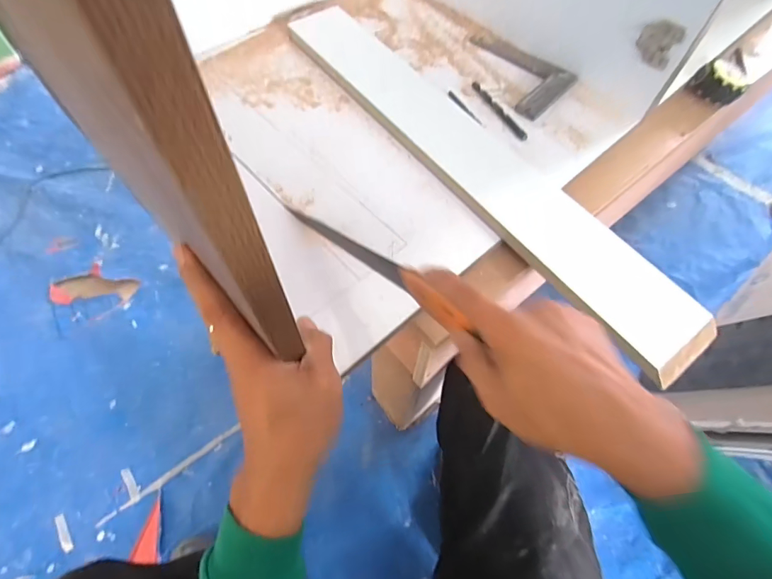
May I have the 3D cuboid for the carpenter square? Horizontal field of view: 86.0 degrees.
[{"bbox_3d":[0.184,-0.333,0.627,0.111,0.014,0.183,-39,69,-20],"label":"carpenter square"}]

